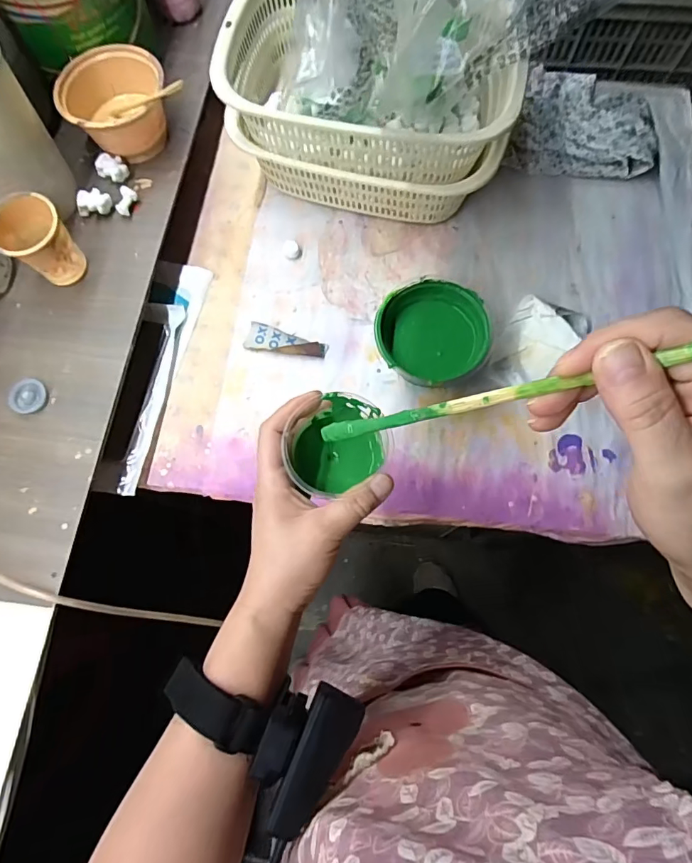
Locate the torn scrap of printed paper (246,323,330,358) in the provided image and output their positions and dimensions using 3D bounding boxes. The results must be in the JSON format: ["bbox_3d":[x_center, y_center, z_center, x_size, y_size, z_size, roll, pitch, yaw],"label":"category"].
[{"bbox_3d":[-0.067,-0.100,0.539,0.091,0.008,0.031,15,75,6],"label":"torn scrap of printed paper"}]

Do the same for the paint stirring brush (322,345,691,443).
[{"bbox_3d":[0.057,-0.013,0.220,0.192,0.005,0.008,-13,68,43],"label":"paint stirring brush"}]

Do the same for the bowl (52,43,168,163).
[{"bbox_3d":[-0.257,-0.371,0.542,0.114,0.075,0.096,-29,75,-6],"label":"bowl"}]

